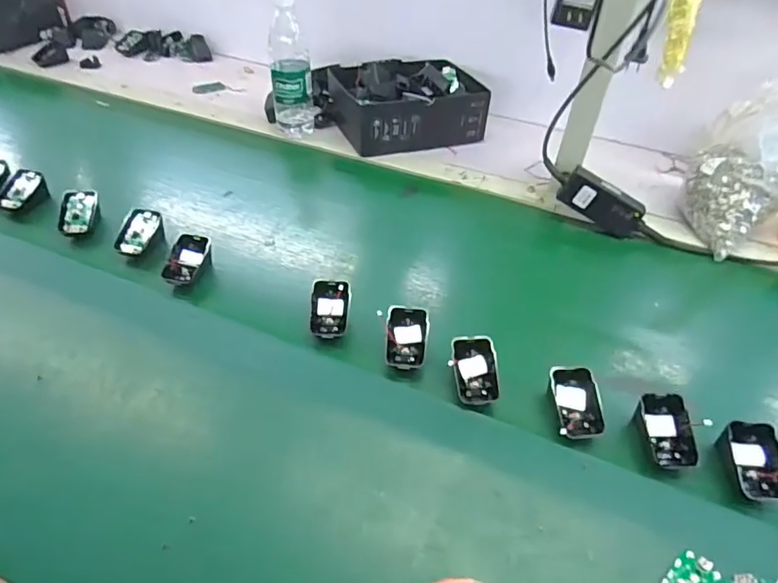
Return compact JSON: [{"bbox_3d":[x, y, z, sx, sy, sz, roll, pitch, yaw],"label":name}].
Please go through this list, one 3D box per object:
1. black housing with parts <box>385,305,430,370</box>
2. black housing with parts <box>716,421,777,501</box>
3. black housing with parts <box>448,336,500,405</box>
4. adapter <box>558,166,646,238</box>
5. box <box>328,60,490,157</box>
[{"bbox_3d":[0.020,0.050,0.562,0.046,0.016,0.068,6,74,-1],"label":"black housing with parts"},{"bbox_3d":[0.337,0.157,0.475,0.050,0.035,0.066,1,44,3],"label":"black housing with parts"},{"bbox_3d":[0.089,0.081,0.533,0.047,0.013,0.069,1,75,-3],"label":"black housing with parts"},{"bbox_3d":[0.305,-0.124,0.734,0.121,0.056,0.029,34,51,2],"label":"adapter"},{"bbox_3d":[0.035,-0.344,0.929,0.259,0.090,0.191,-15,46,-13],"label":"box"}]

